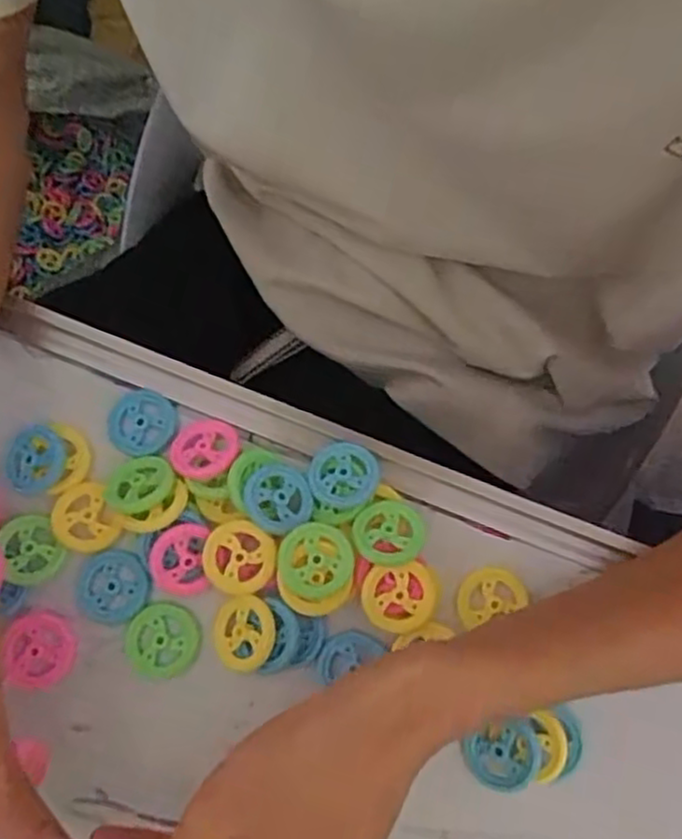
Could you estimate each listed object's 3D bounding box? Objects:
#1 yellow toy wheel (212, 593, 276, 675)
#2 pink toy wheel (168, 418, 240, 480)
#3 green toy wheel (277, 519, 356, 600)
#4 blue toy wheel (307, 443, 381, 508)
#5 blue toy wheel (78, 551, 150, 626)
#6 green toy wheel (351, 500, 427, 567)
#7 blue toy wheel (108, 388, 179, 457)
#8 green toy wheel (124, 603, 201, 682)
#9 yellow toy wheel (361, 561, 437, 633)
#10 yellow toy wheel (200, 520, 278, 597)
[{"bbox_3d":[-0.040,0.086,0.288,0.029,0.005,0.029,-10,67,25],"label":"yellow toy wheel"},{"bbox_3d":[-0.060,0.013,0.310,0.030,0.007,0.027,-5,63,4],"label":"pink toy wheel"},{"bbox_3d":[-0.010,0.057,0.287,0.029,0.009,0.029,0,74,0],"label":"green toy wheel"},{"bbox_3d":[0.001,0.024,0.305,0.029,0.005,0.029,0,74,0],"label":"blue toy wheel"},{"bbox_3d":[-0.096,0.070,0.300,0.028,0.004,0.030,0,74,0],"label":"blue toy wheel"},{"bbox_3d":[0.020,0.046,0.295,0.029,0.004,0.028,0,58,0],"label":"green toy wheel"},{"bbox_3d":[-0.089,0.002,0.319,0.029,0.004,0.030,0,74,0],"label":"blue toy wheel"},{"bbox_3d":[-0.074,0.091,0.293,0.030,0.004,0.029,0,74,0],"label":"green toy wheel"},{"bbox_3d":[0.024,0.072,0.288,0.030,0.005,0.026,-5,79,-6],"label":"yellow toy wheel"},{"bbox_3d":[-0.042,0.056,0.293,0.029,0.004,0.029,0,74,0],"label":"yellow toy wheel"}]

